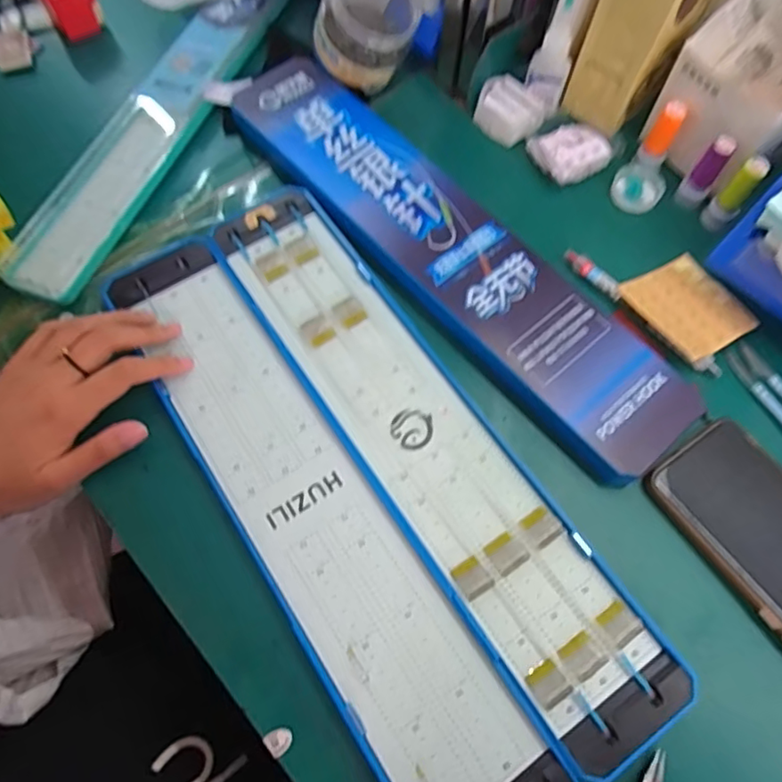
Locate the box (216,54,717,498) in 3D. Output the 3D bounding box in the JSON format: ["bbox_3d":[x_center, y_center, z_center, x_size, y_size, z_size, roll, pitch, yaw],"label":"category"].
[{"bbox_3d":[0.031,-0.112,0.444,0.090,0.024,0.439,-38,72,-17],"label":"box"}]

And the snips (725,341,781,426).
[{"bbox_3d":[0.276,0.008,0.409,0.026,0.010,0.096,-22,68,-10],"label":"snips"}]

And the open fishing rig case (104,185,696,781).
[{"bbox_3d":[-0.020,0.047,0.389,0.179,0.014,0.443,-30,69,-15],"label":"open fishing rig case"}]

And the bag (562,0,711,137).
[{"bbox_3d":[0.206,-0.305,0.445,0.061,0.173,0.092,39,71,15],"label":"bag"}]

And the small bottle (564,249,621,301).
[{"bbox_3d":[0.156,-0.090,0.448,0.009,0.009,0.054,-40,72,-16],"label":"small bottle"}]

